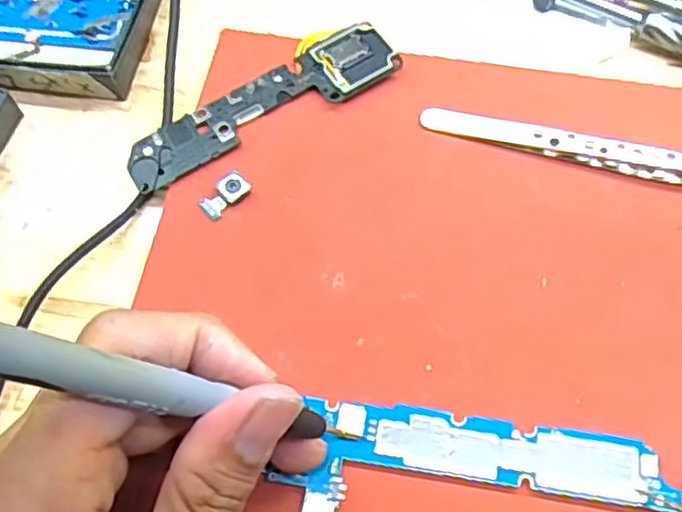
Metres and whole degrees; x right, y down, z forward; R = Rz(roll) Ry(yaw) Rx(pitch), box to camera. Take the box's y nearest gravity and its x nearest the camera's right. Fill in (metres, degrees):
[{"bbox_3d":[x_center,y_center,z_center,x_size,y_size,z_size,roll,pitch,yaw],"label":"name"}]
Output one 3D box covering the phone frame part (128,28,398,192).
[{"bbox_3d":[-0.032,-0.060,0.268,0.107,0.005,0.032,-27,69,-9],"label":"phone frame part"}]

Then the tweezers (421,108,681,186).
[{"bbox_3d":[0.097,-0.037,0.249,0.134,0.008,0.010,15,68,9],"label":"tweezers"}]

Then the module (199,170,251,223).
[{"bbox_3d":[-0.042,-0.022,0.252,0.019,0.005,0.010,-42,71,-14],"label":"module"}]

